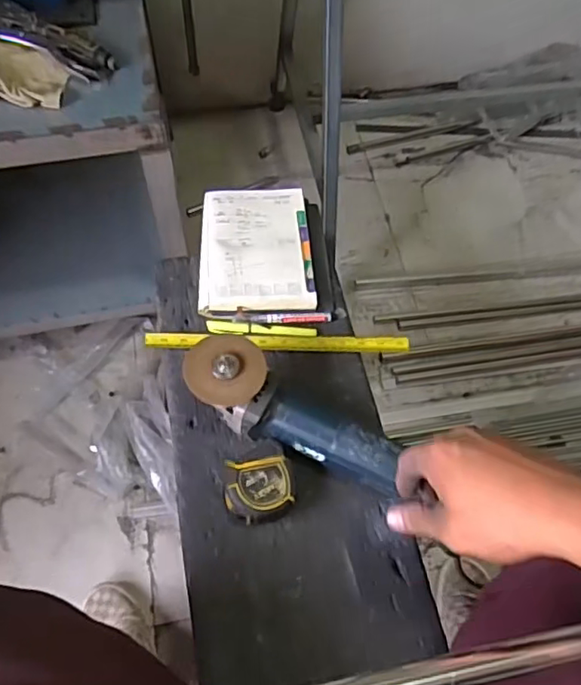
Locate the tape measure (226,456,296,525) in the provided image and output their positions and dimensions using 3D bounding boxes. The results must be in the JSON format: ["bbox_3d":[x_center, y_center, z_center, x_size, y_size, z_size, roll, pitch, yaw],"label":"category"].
[{"bbox_3d":[-0.033,0.164,0.635,0.074,0.049,0.065,-5,62,-5],"label":"tape measure"}]

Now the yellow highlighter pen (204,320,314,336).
[{"bbox_3d":[-0.037,-0.016,0.746,0.139,0.008,0.016,4,62,0],"label":"yellow highlighter pen"}]

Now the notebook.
[{"bbox_3d":[-0.037,-0.131,0.794,0.171,0.028,0.210,-2,62,-3],"label":"notebook"}]

